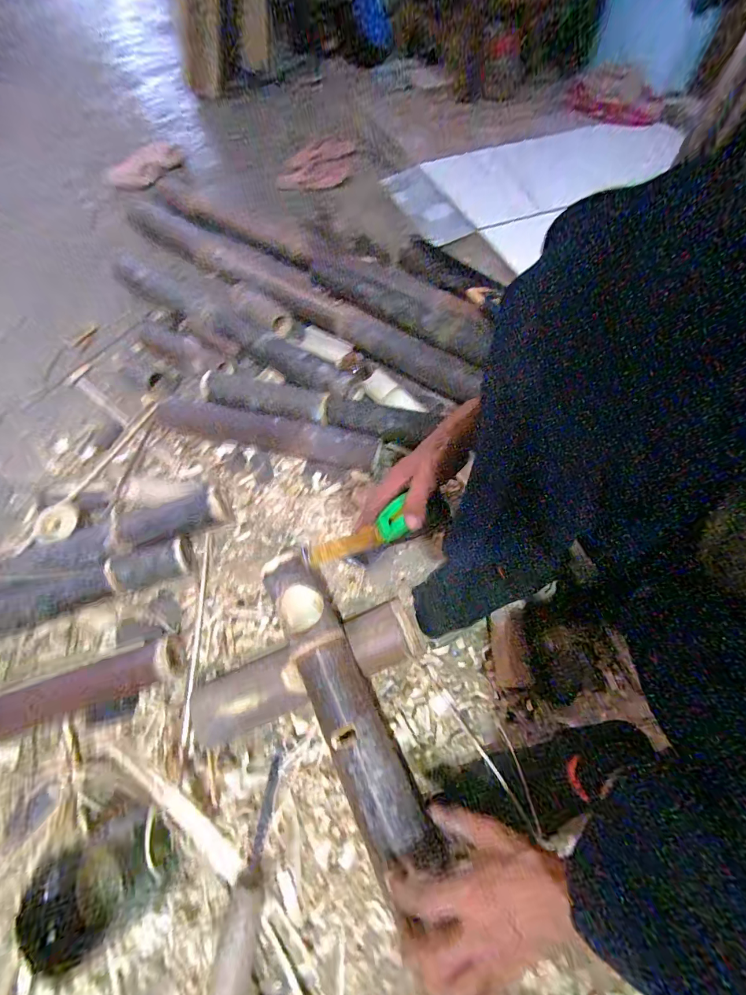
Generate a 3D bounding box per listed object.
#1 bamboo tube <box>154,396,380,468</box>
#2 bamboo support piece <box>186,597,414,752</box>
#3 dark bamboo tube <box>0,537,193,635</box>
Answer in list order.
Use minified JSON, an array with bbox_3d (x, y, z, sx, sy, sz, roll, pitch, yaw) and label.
[{"bbox_3d":[-0.218,-0.126,0.754,0.467,0.063,0.062,13,62,8],"label":"bamboo tube"},{"bbox_3d":[-0.088,0.236,0.548,0.315,0.060,0.095,-21,62,-10],"label":"bamboo support piece"},{"bbox_3d":[-0.502,0.155,0.600,0.420,0.059,0.066,-18,62,-9],"label":"dark bamboo tube"}]

